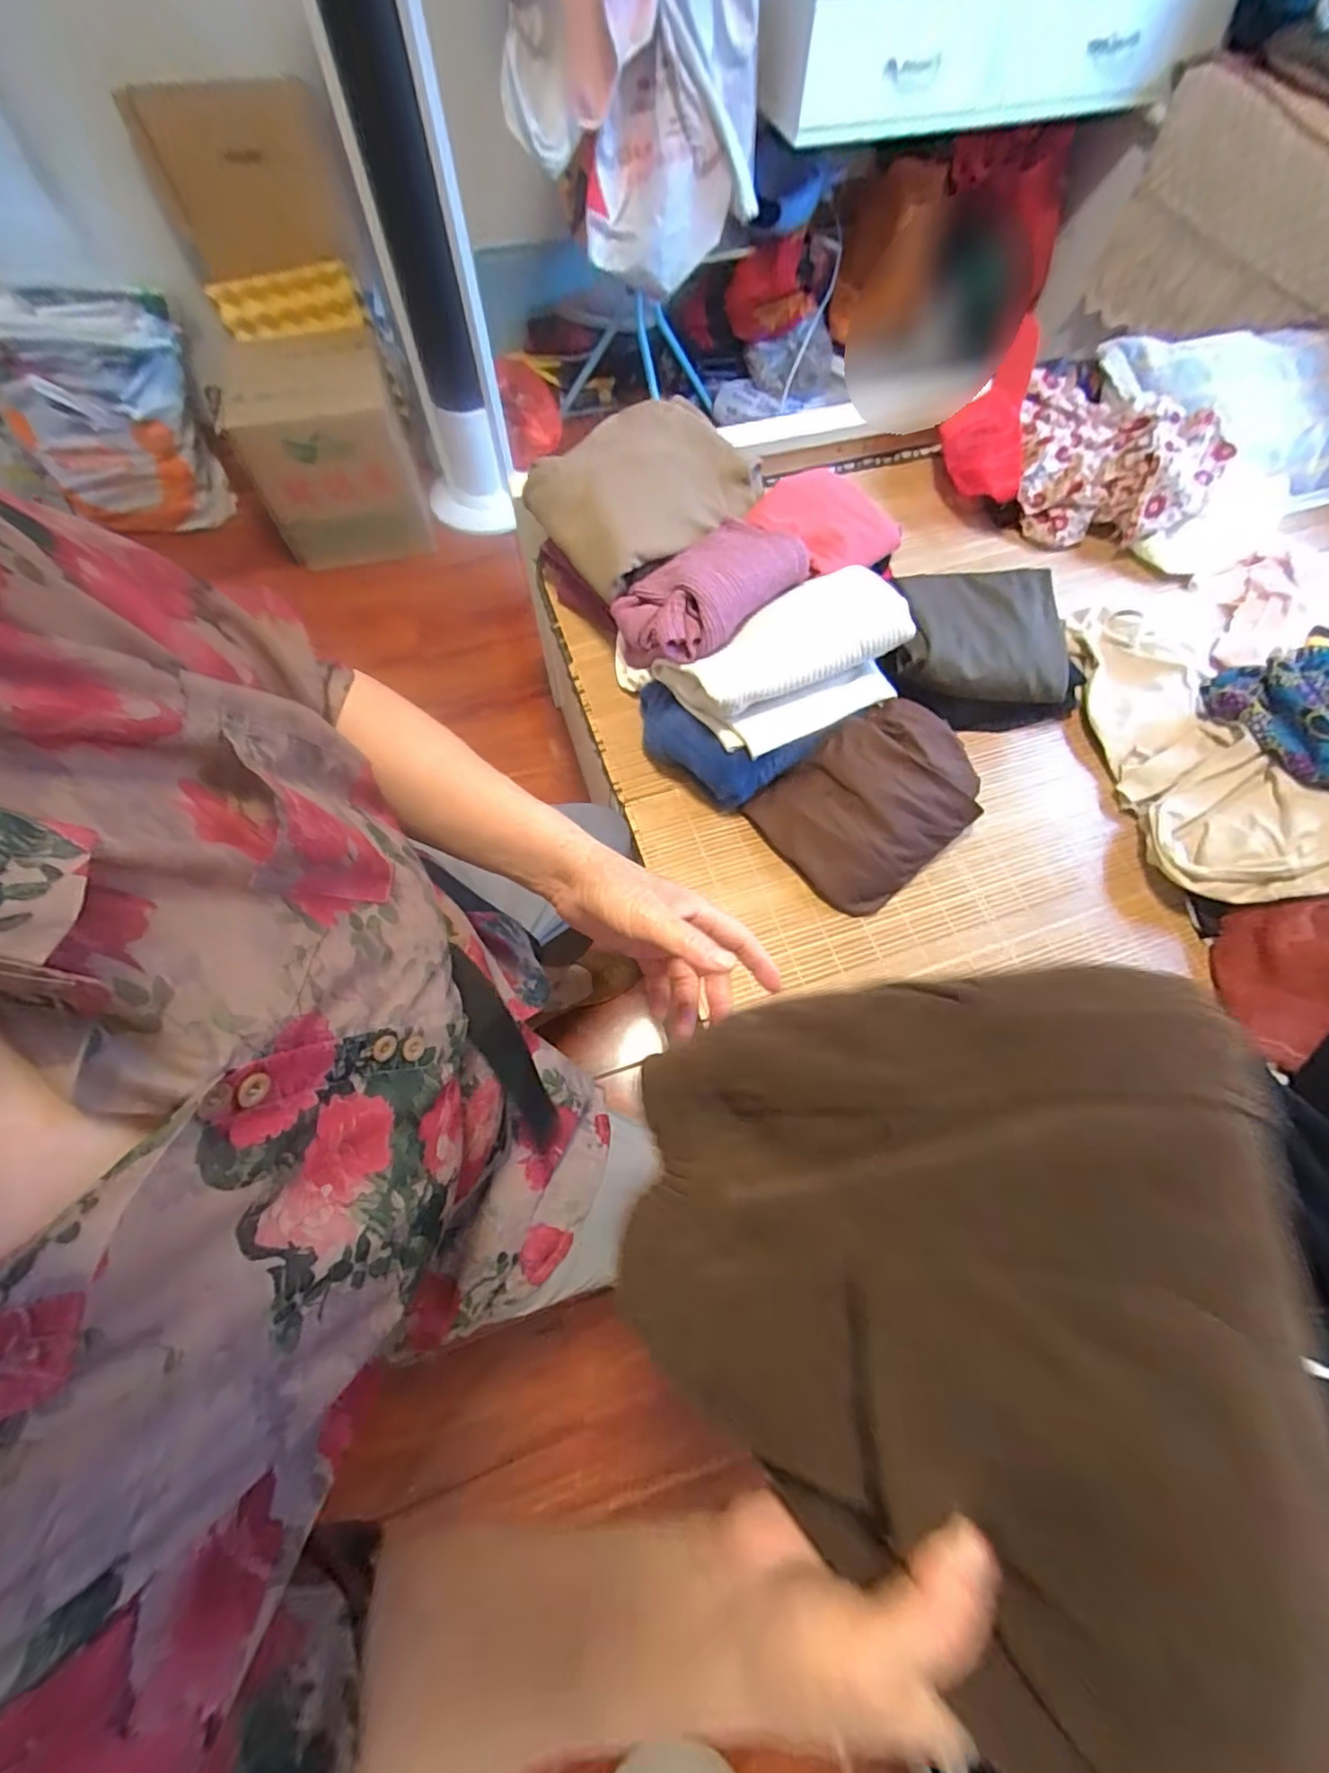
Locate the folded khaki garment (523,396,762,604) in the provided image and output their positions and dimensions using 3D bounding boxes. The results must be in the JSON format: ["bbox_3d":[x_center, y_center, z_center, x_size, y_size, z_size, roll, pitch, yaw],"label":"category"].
[{"bbox_3d":[-0.035,-0.547,0.836,0.268,0.083,0.249,-35,71,-15],"label":"folded khaki garment"}]

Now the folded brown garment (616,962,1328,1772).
[{"bbox_3d":[0.087,0.149,0.227,0.227,0.032,0.237,-6,63,30],"label":"folded brown garment"}]

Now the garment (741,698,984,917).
[{"bbox_3d":[0.254,-0.103,0.734,0.241,0.091,0.192,-34,71,-15],"label":"garment"}]

